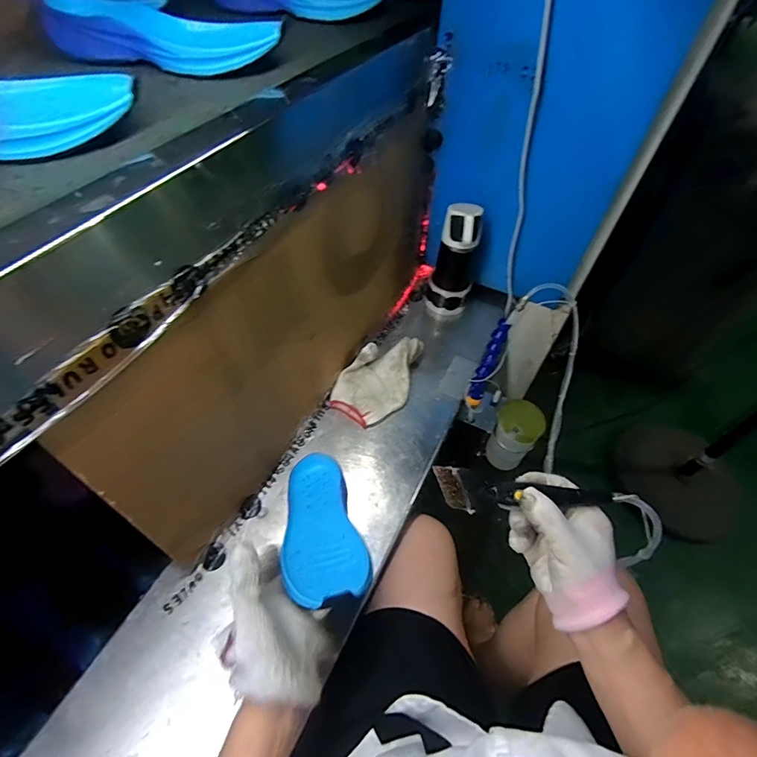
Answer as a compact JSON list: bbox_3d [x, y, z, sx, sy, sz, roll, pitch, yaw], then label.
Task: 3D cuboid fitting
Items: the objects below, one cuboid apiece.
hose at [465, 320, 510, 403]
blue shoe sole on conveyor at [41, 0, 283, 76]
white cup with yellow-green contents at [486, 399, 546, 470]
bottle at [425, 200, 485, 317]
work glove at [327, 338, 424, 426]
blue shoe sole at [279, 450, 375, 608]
[{"bbox_3d":[0.169,-0.020,0.661,0.024,0.148,0.025,24,31,14],"label":"hose"},{"bbox_3d":[-0.214,-0.353,0.433,0.220,0.038,0.081,8,53,2],"label":"blue shoe sole on conveyor"},{"bbox_3d":[0.243,0.102,0.768,0.075,0.129,0.067,31,57,19],"label":"white cup with yellow-green contents"},{"bbox_3d":[0.135,-0.200,0.758,0.073,0.214,0.064,14,53,7],"label":"bottle"},{"bbox_3d":[0.003,-0.007,0.695,0.107,0.059,0.168,30,57,18],"label":"work glove"},{"bbox_3d":[-0.067,0.166,0.493,0.085,0.027,0.226,-9,25,-11],"label":"blue shoe sole"}]

